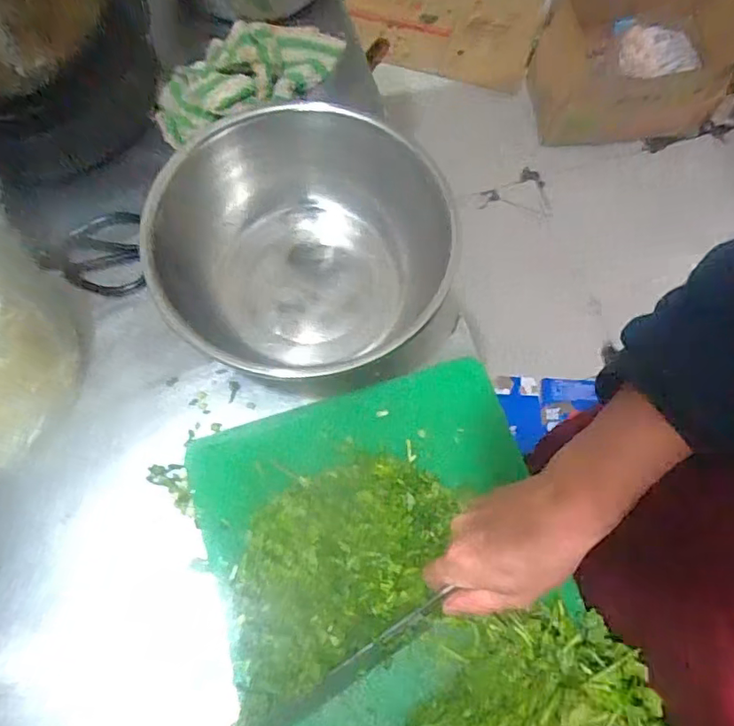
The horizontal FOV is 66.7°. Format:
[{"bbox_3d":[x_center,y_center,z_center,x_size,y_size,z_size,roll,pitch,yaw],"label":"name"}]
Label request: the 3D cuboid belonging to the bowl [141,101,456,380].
[{"bbox_3d":[-0.071,-0.123,0.597,0.325,0.123,0.286,7,70,3],"label":"bowl"}]

